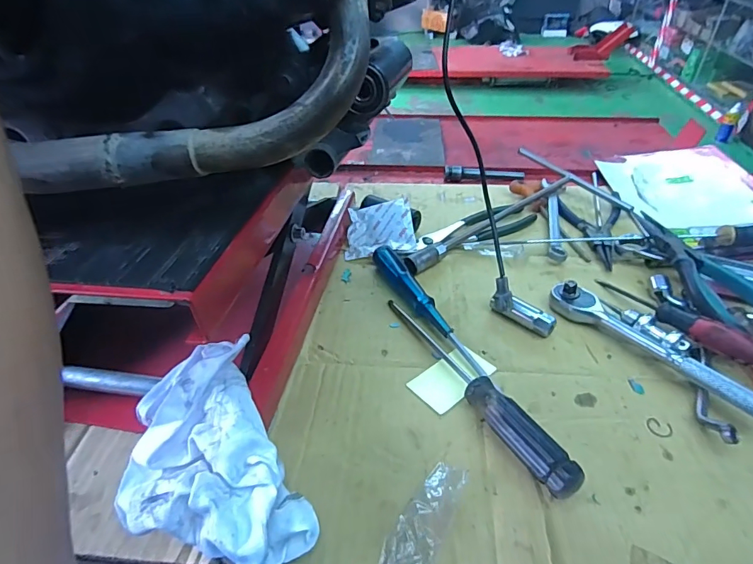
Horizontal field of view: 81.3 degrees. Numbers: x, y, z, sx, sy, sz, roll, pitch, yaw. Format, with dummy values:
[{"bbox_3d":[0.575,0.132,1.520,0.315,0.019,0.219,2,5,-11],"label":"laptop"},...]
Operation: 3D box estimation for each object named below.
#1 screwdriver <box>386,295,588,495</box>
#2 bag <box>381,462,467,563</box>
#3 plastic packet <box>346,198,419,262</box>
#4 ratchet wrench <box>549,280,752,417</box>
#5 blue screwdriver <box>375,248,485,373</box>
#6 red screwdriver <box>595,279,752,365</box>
[{"bbox_3d":[0.073,0.079,0.373,0.024,0.029,0.232,-21,44,-21],"label":"screwdriver"},{"bbox_3d":[0.030,0.159,0.288,0.027,0.014,0.084,20,45,24],"label":"bag"},{"bbox_3d":[0.005,-0.066,0.547,0.083,0.014,0.077,-11,61,10],"label":"plastic packet"},{"bbox_3d":[0.244,0.054,0.390,0.036,0.029,0.189,-28,47,-28],"label":"ratchet wrench"},{"bbox_3d":[0.048,0.024,0.443,0.023,0.026,0.190,-18,43,-19],"label":"blue screwdriver"},{"bbox_3d":[0.281,0.030,0.413,0.030,0.023,0.158,-15,26,-14],"label":"red screwdriver"}]

